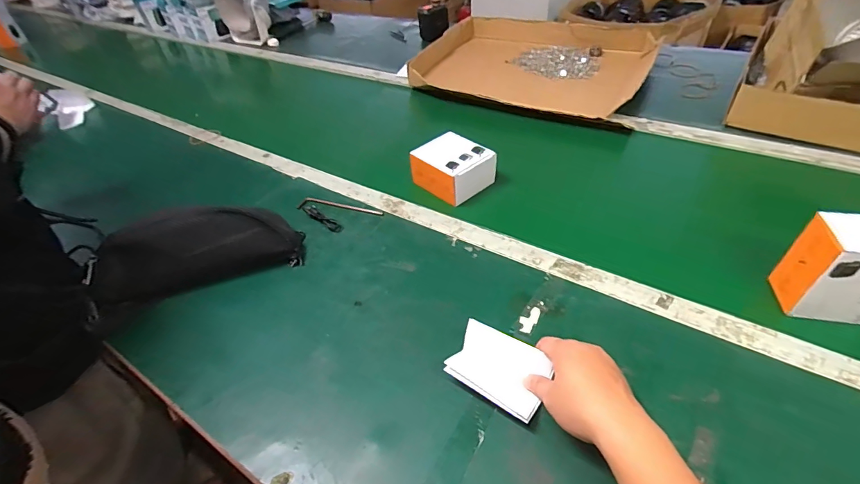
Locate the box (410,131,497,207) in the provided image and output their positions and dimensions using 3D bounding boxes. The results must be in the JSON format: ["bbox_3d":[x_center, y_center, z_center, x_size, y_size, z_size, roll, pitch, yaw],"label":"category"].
[{"bbox_3d":[0.037,-0.126,0.719,0.111,0.061,0.111,-37,52,-27],"label":"box"}]

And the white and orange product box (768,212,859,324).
[{"bbox_3d":[0.470,0.030,0.465,0.100,0.110,0.061,4,46,11],"label":"white and orange product box"}]

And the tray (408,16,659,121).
[{"bbox_3d":[0.240,-0.440,1.025,0.537,0.065,0.410,21,51,26],"label":"tray"}]

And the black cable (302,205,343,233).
[{"bbox_3d":[-0.181,-0.042,0.695,0.096,0.012,0.019,29,55,31],"label":"black cable"}]

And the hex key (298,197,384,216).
[{"bbox_3d":[-0.152,-0.059,0.712,0.154,0.009,0.031,9,47,16],"label":"hex key"}]

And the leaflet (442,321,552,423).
[{"bbox_3d":[0.078,0.136,0.459,0.100,0.028,0.085,22,52,27],"label":"leaflet"}]

